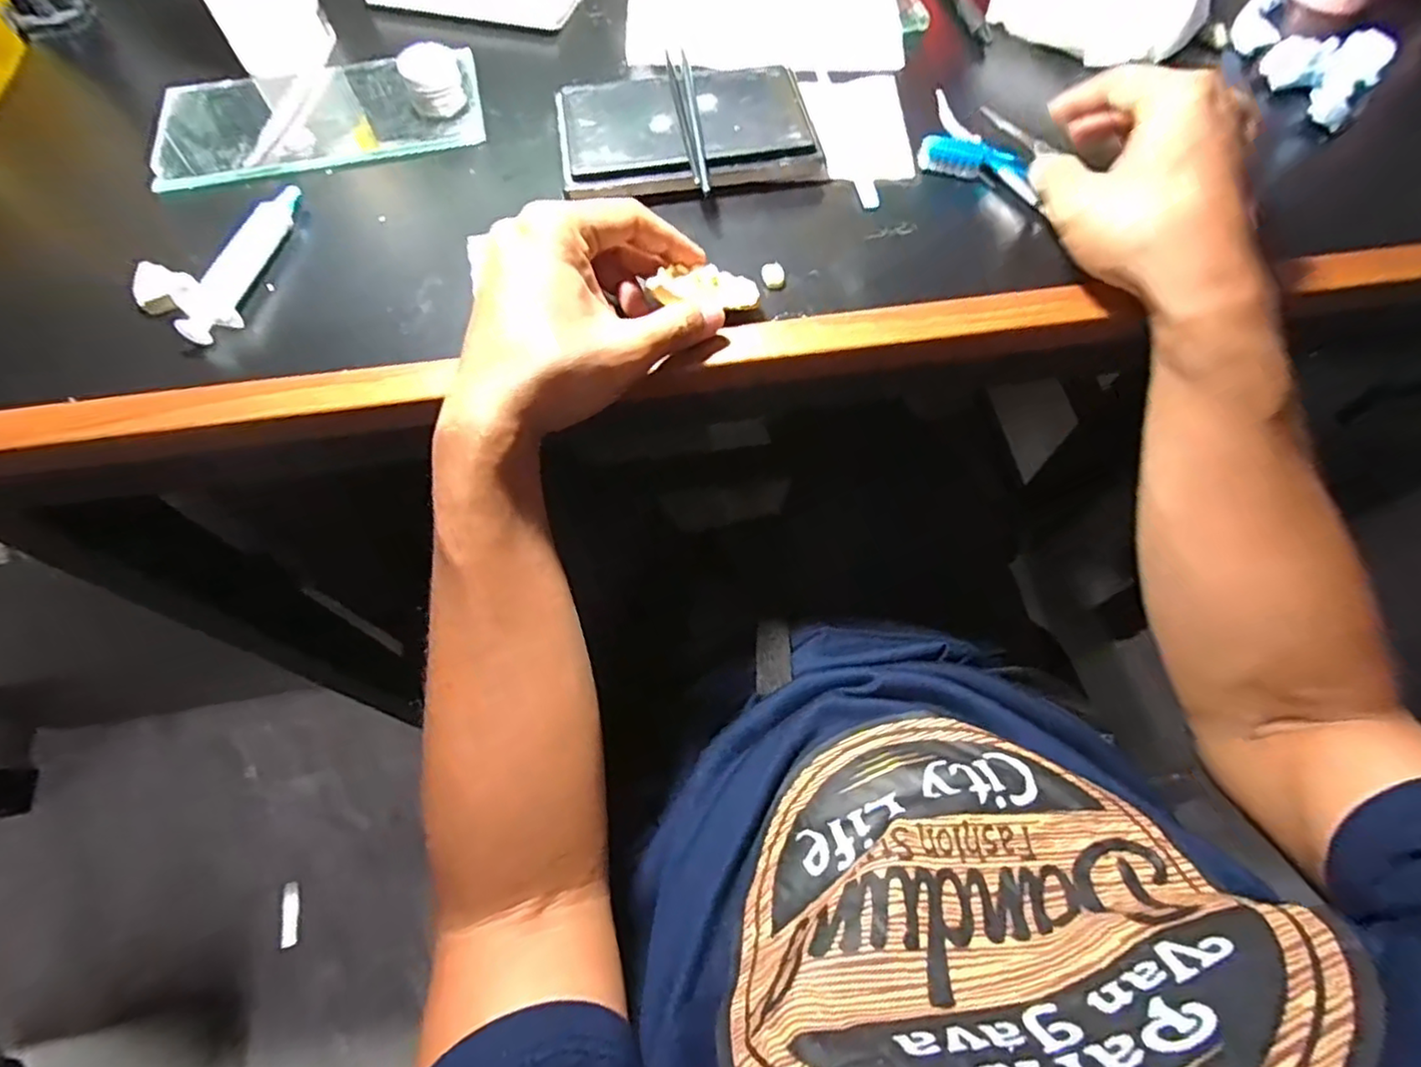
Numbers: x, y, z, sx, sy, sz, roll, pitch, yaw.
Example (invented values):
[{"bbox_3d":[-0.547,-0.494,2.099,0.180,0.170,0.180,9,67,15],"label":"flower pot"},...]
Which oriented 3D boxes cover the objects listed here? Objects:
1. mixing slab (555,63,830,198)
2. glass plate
[{"bbox_3d":[-0.015,-0.245,0.392,0.150,0.022,0.090,-10,65,-5],"label":"mixing slab"},{"bbox_3d":[-0.250,-0.278,0.417,0.193,0.011,0.117,-13,66,-6],"label":"glass plate"}]

